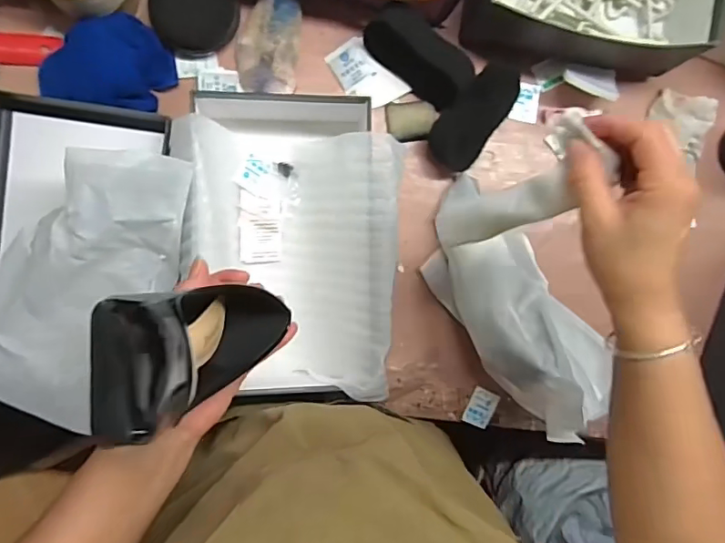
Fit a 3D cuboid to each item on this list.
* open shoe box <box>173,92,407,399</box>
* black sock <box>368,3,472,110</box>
[{"bbox_3d":[-0.080,-0.032,0.550,0.203,0.095,0.319,0,92,-8],"label":"open shoe box"},{"bbox_3d":[0.064,-0.239,0.577,0.128,0.061,0.052,39,87,-8],"label":"black sock"}]

